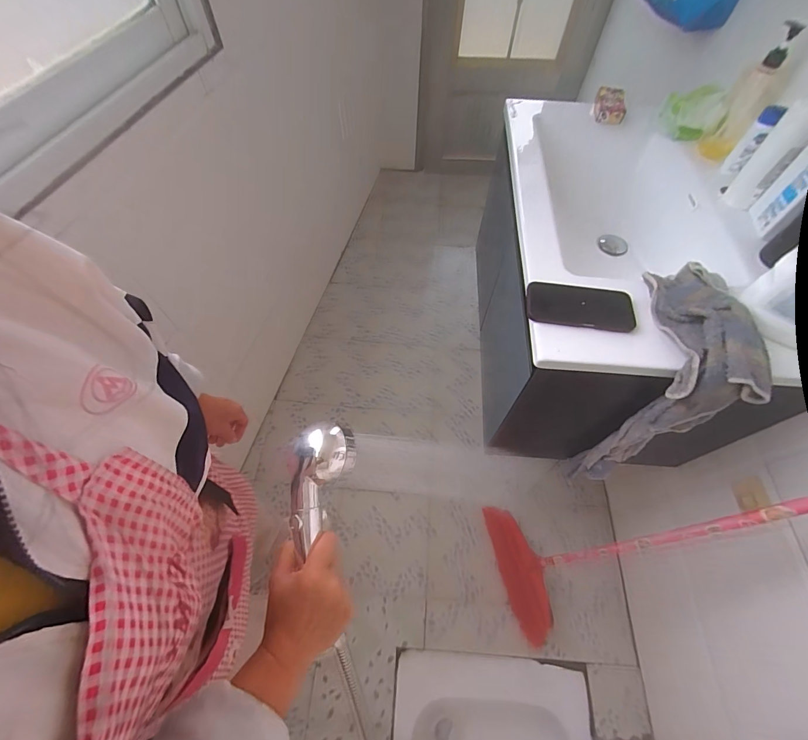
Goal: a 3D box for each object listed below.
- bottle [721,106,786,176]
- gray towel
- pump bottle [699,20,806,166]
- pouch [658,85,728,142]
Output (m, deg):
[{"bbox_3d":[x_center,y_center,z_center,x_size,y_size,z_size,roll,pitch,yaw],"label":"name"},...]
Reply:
[{"bbox_3d":[0.654,-0.427,0.699,0.038,0.124,0.042,41,67,18],"label":"bottle"},{"bbox_3d":[0.448,0.033,0.722,0.113,0.447,0.242,-1,61,-3],"label":"gray towel"},{"bbox_3d":[0.673,-0.521,0.724,0.066,0.195,0.079,37,66,16],"label":"pump bottle"},{"bbox_3d":[0.635,-0.559,0.814,0.087,0.077,0.115,4,61,0],"label":"pouch"}]

